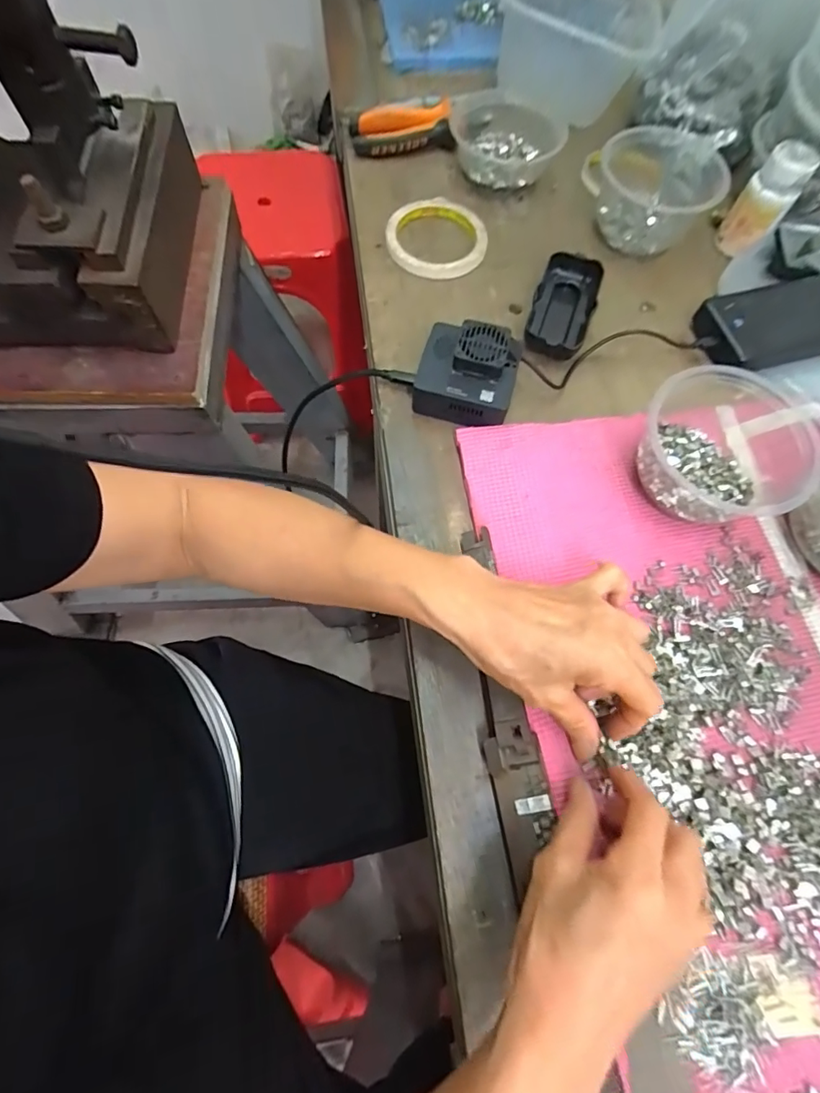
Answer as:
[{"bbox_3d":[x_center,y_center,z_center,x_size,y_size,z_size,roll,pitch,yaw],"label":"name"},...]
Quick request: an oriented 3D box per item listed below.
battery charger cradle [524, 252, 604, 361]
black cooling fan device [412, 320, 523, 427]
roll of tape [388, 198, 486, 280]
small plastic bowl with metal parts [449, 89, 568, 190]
[{"bbox_3d":[0.138,-0.217,0.438,0.052,0.022,0.104,20,71,7],"label":"battery charger cradle"},{"bbox_3d":[0.046,-0.142,0.397,0.077,0.041,0.072,18,70,4],"label":"black cooling fan device"},{"bbox_3d":[0.027,-0.304,0.477,0.096,0.011,0.094,0,69,0],"label":"roll of tape"},{"bbox_3d":[0.102,-0.427,0.505,0.118,0.041,0.118,0,69,0],"label":"small plastic bowl with metal parts"}]

